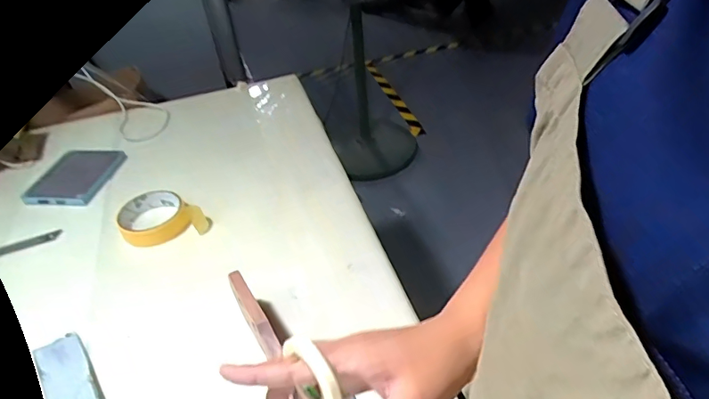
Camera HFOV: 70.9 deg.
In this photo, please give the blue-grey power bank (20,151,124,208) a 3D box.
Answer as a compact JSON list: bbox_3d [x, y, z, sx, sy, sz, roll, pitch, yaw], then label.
[{"bbox_3d":[-0.408,-0.034,0.734,0.105,0.017,0.113,2,40,10],"label":"blue-grey power bank"}]

